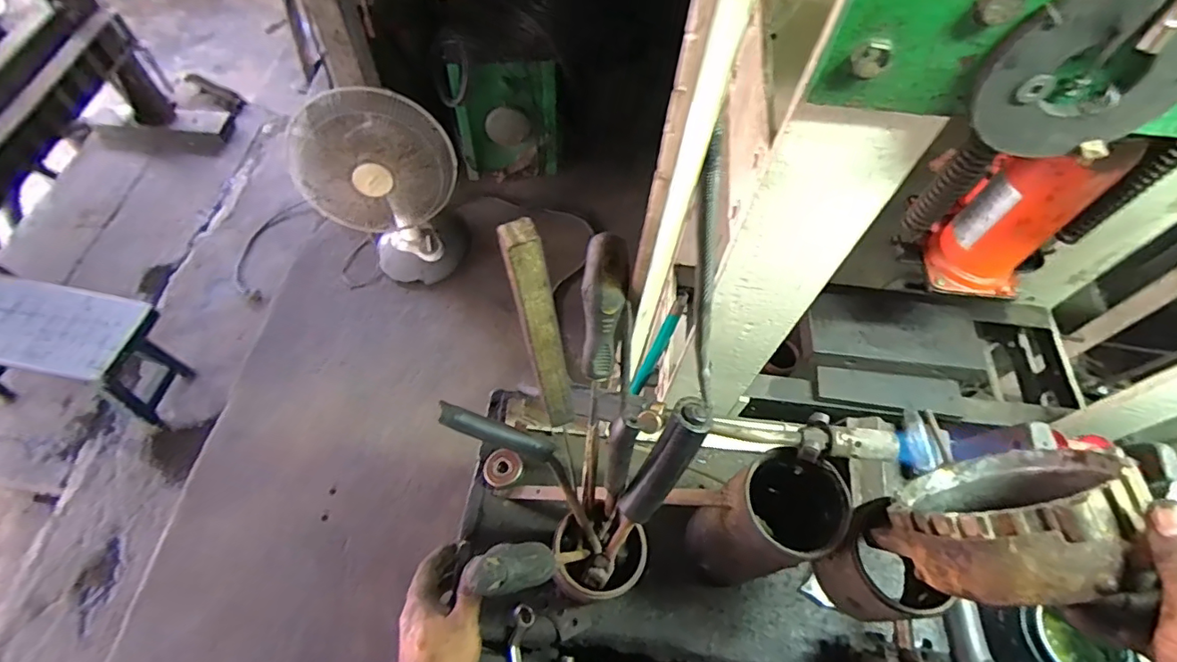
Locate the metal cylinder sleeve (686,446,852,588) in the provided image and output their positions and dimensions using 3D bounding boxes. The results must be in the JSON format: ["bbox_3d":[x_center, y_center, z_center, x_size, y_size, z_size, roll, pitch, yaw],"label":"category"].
[{"bbox_3d":[0.161,0.190,0.532,0.090,0.214,0.083,1,60,-2],"label":"metal cylinder sleeve"}]

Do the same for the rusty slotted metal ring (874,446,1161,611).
[{"bbox_3d":[0.282,0.132,0.381,0.144,0.158,0.063,-2,68,-49],"label":"rusty slotted metal ring"}]

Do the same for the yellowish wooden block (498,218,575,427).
[{"bbox_3d":[-0.030,0.003,0.345,0.023,0.149,0.021,-22,39,-15],"label":"yellowish wooden block"}]

